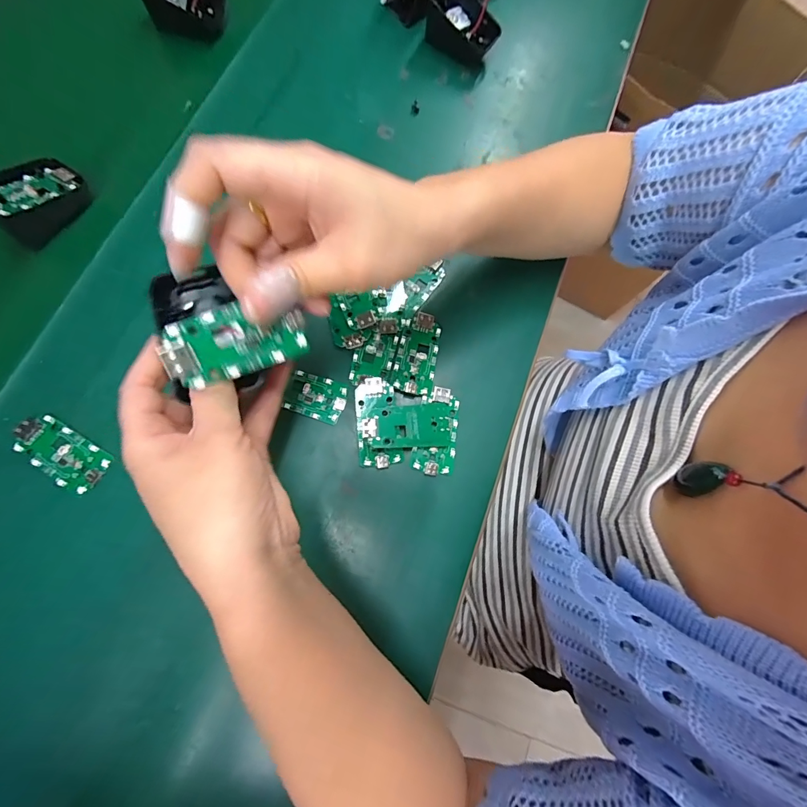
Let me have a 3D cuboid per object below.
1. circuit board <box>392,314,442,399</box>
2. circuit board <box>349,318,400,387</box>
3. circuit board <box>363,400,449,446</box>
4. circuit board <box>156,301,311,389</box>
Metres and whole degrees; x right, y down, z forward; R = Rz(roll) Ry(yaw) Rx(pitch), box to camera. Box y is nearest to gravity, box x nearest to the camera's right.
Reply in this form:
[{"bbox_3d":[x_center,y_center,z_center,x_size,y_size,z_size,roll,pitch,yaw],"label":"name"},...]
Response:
[{"bbox_3d":[0.011,-0.039,0.305,0.030,0.006,0.063,12,75,-3],"label":"circuit board"},{"bbox_3d":[-0.021,-0.040,0.306,0.029,0.009,0.054,15,75,-2],"label":"circuit board"},{"bbox_3d":[0.003,0.014,0.289,0.063,0.008,0.034,0,76,-6],"label":"circuit board"},{"bbox_3d":[-0.077,-0.030,0.186,0.061,0.008,0.031,-22,106,-20],"label":"circuit board"}]

